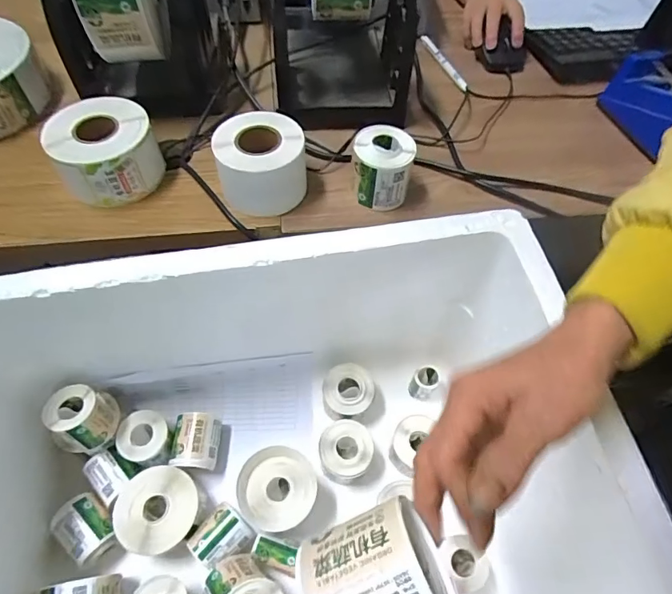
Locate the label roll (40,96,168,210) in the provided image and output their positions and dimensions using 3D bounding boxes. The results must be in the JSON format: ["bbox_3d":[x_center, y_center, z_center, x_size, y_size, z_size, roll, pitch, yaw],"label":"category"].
[{"bbox_3d":[-0.230,-0.145,0.468,0.096,0.070,0.083,-31,63,-20],"label":"label roll"}]

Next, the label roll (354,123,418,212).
[{"bbox_3d":[0.047,-0.130,0.472,0.055,0.060,0.055,1,57,-1],"label":"label roll"}]

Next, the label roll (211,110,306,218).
[{"bbox_3d":[-0.072,-0.133,0.466,0.082,0.066,0.079,1,57,-1],"label":"label roll"}]

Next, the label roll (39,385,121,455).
[{"bbox_3d":[-0.289,0.139,0.533,0.058,0.071,0.068,32,62,17],"label":"label roll"}]

